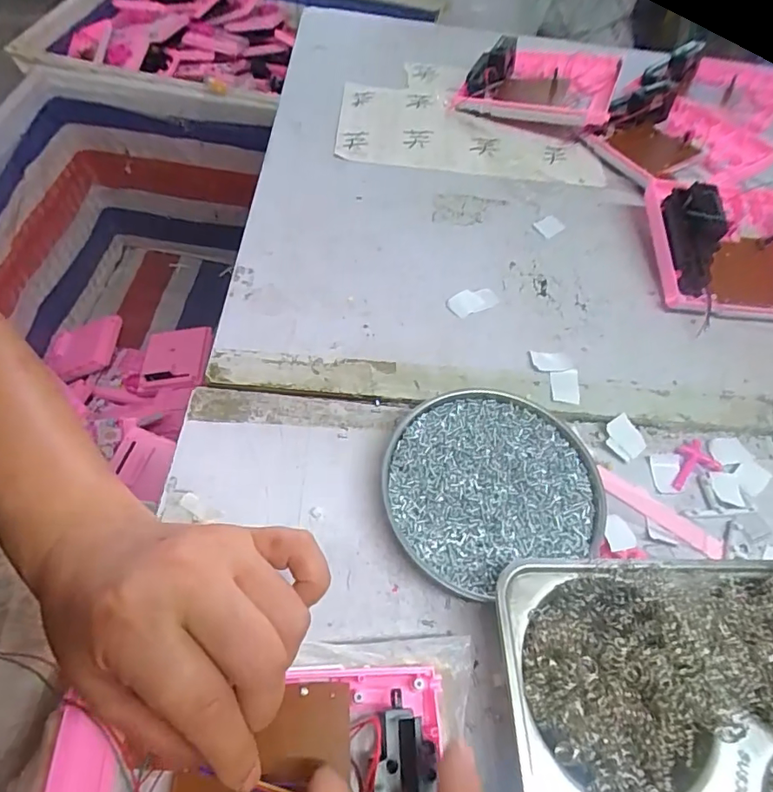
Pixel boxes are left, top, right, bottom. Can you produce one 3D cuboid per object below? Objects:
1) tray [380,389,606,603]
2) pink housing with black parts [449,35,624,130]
[{"bbox_3d":[0.066,0.056,0.330,0.134,0.021,0.120,-15,61,-16],"label":"tray"},{"bbox_3d":[0.168,-0.348,0.575,0.160,0.040,0.128,16,58,6],"label":"pink housing with black parts"}]

